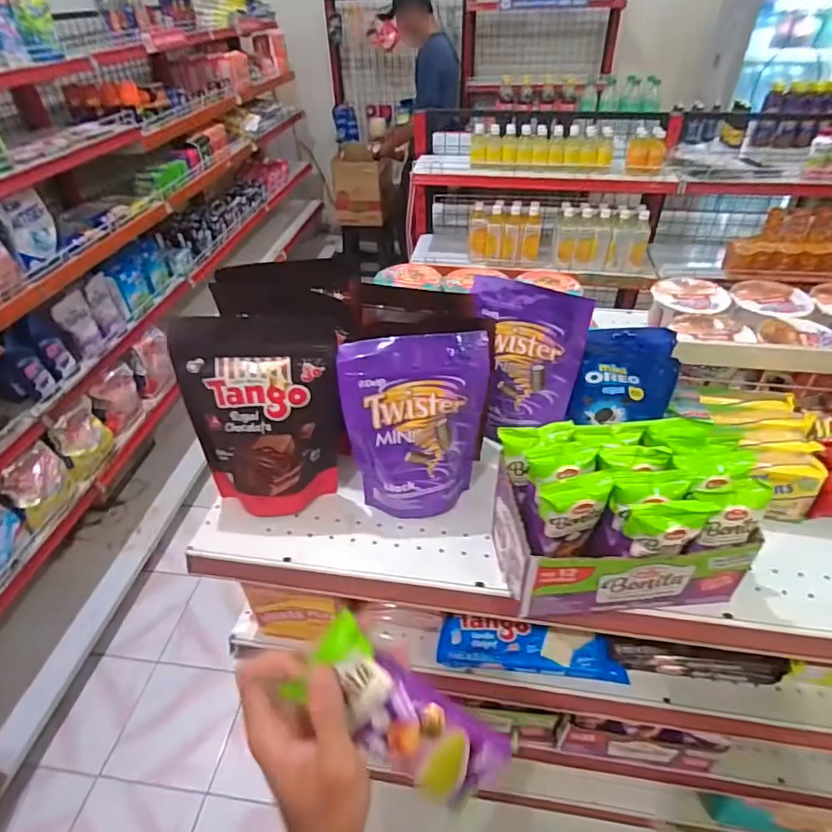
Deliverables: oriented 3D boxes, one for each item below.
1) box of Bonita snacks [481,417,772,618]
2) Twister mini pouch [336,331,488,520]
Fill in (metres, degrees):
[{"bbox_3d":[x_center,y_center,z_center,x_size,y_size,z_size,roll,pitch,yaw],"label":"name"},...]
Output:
[{"bbox_3d":[0.191,0.099,0.495,0.211,0.142,0.114,-1,40,0],"label":"box of Bonita snacks"},{"bbox_3d":[0.001,0.015,0.565,0.147,0.192,0.075,1,40,2],"label":"Twister mini pouch"}]

